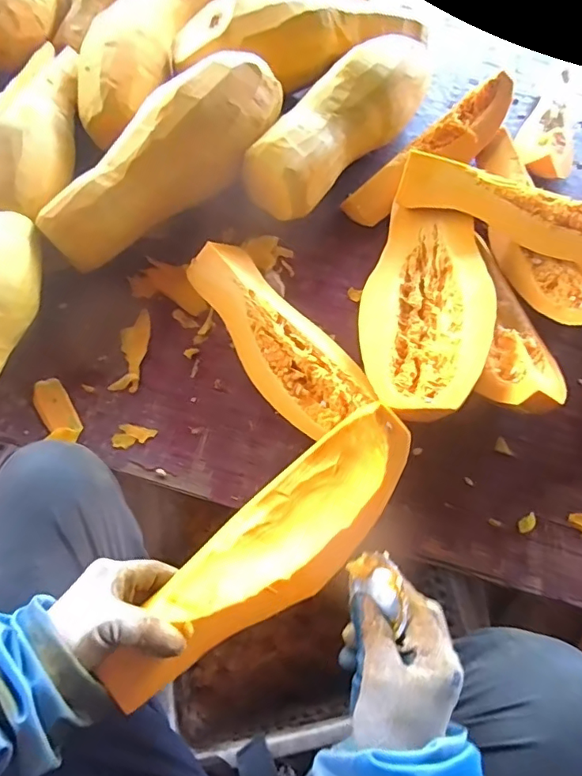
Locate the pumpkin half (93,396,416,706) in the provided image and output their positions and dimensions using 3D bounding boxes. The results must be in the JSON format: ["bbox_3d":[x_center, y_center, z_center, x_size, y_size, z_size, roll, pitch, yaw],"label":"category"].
[{"bbox_3d":[-0.013,0.135,0.441,0.306,0.069,0.100,-39,73,-24],"label":"pumpkin half"}]

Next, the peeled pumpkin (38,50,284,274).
[{"bbox_3d":[-0.159,-0.292,0.652,0.352,0.095,0.113,-44,74,-5],"label":"peeled pumpkin"}]

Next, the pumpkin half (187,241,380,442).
[{"bbox_3d":[-0.017,-0.056,0.608,0.100,0.066,0.294,-35,72,-17],"label":"pumpkin half"}]

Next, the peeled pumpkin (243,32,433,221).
[{"bbox_3d":[0.072,-0.370,0.696,0.100,0.099,0.340,39,69,14],"label":"peeled pumpkin"}]

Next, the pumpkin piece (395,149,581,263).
[{"bbox_3d":[0.289,-0.224,0.644,0.306,0.056,0.057,20,66,6],"label":"pumpkin piece"}]

